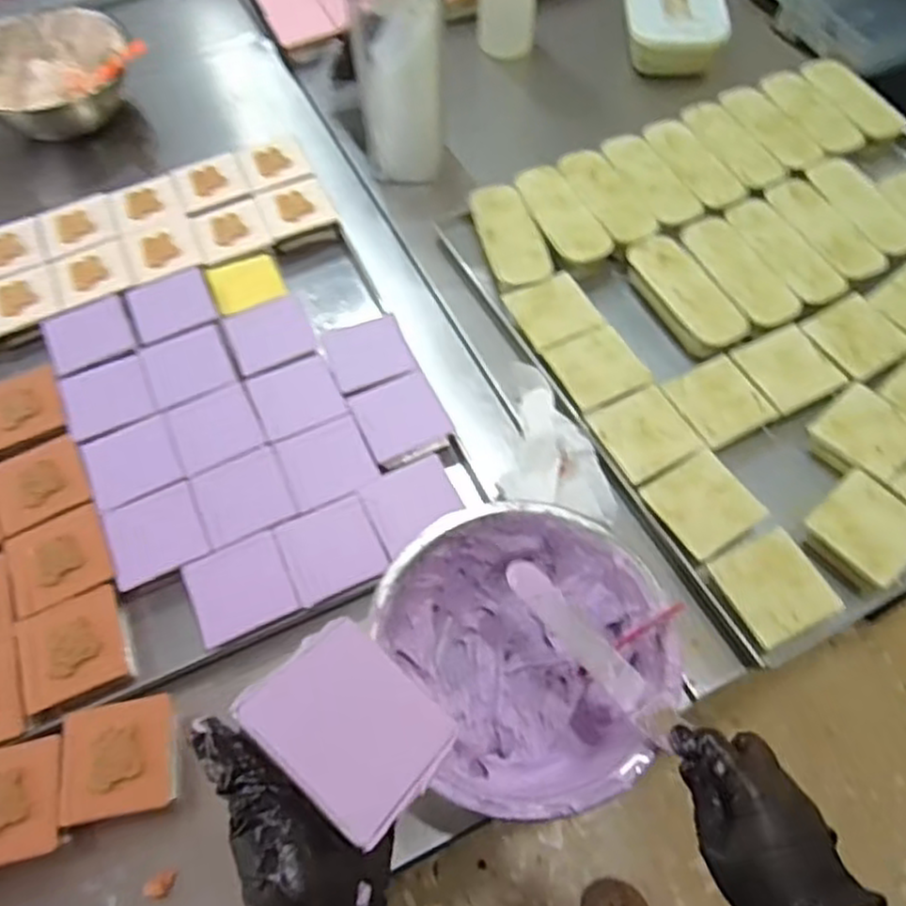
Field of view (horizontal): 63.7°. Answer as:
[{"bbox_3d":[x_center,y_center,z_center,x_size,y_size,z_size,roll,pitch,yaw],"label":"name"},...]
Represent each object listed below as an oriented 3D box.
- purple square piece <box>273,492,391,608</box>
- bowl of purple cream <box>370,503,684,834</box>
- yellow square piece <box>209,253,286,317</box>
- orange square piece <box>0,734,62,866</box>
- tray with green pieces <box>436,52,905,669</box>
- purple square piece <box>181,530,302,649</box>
[{"bbox_3d":[-0.109,0.086,0.662,0.085,0.005,0.087,-25,62,-11],"label":"purple square piece"},{"bbox_3d":[0.060,0.165,0.590,0.213,0.101,0.227,-1,60,2],"label":"bowl of purple cream"},{"bbox_3d":[-0.235,-0.194,0.834,0.077,0.016,0.066,-22,62,-10],"label":"yellow square piece"},{"bbox_3d":[-0.348,0.272,0.564,0.087,0.010,0.083,-14,61,-6],"label":"orange square piece"},{"bbox_3d":[0.382,-0.167,0.809,0.594,0.064,0.607,-24,62,-11],"label":"tray with green pieces"},{"bbox_3d":[-0.191,0.120,0.655,0.086,0.004,0.083,-25,62,-11],"label":"purple square piece"}]

